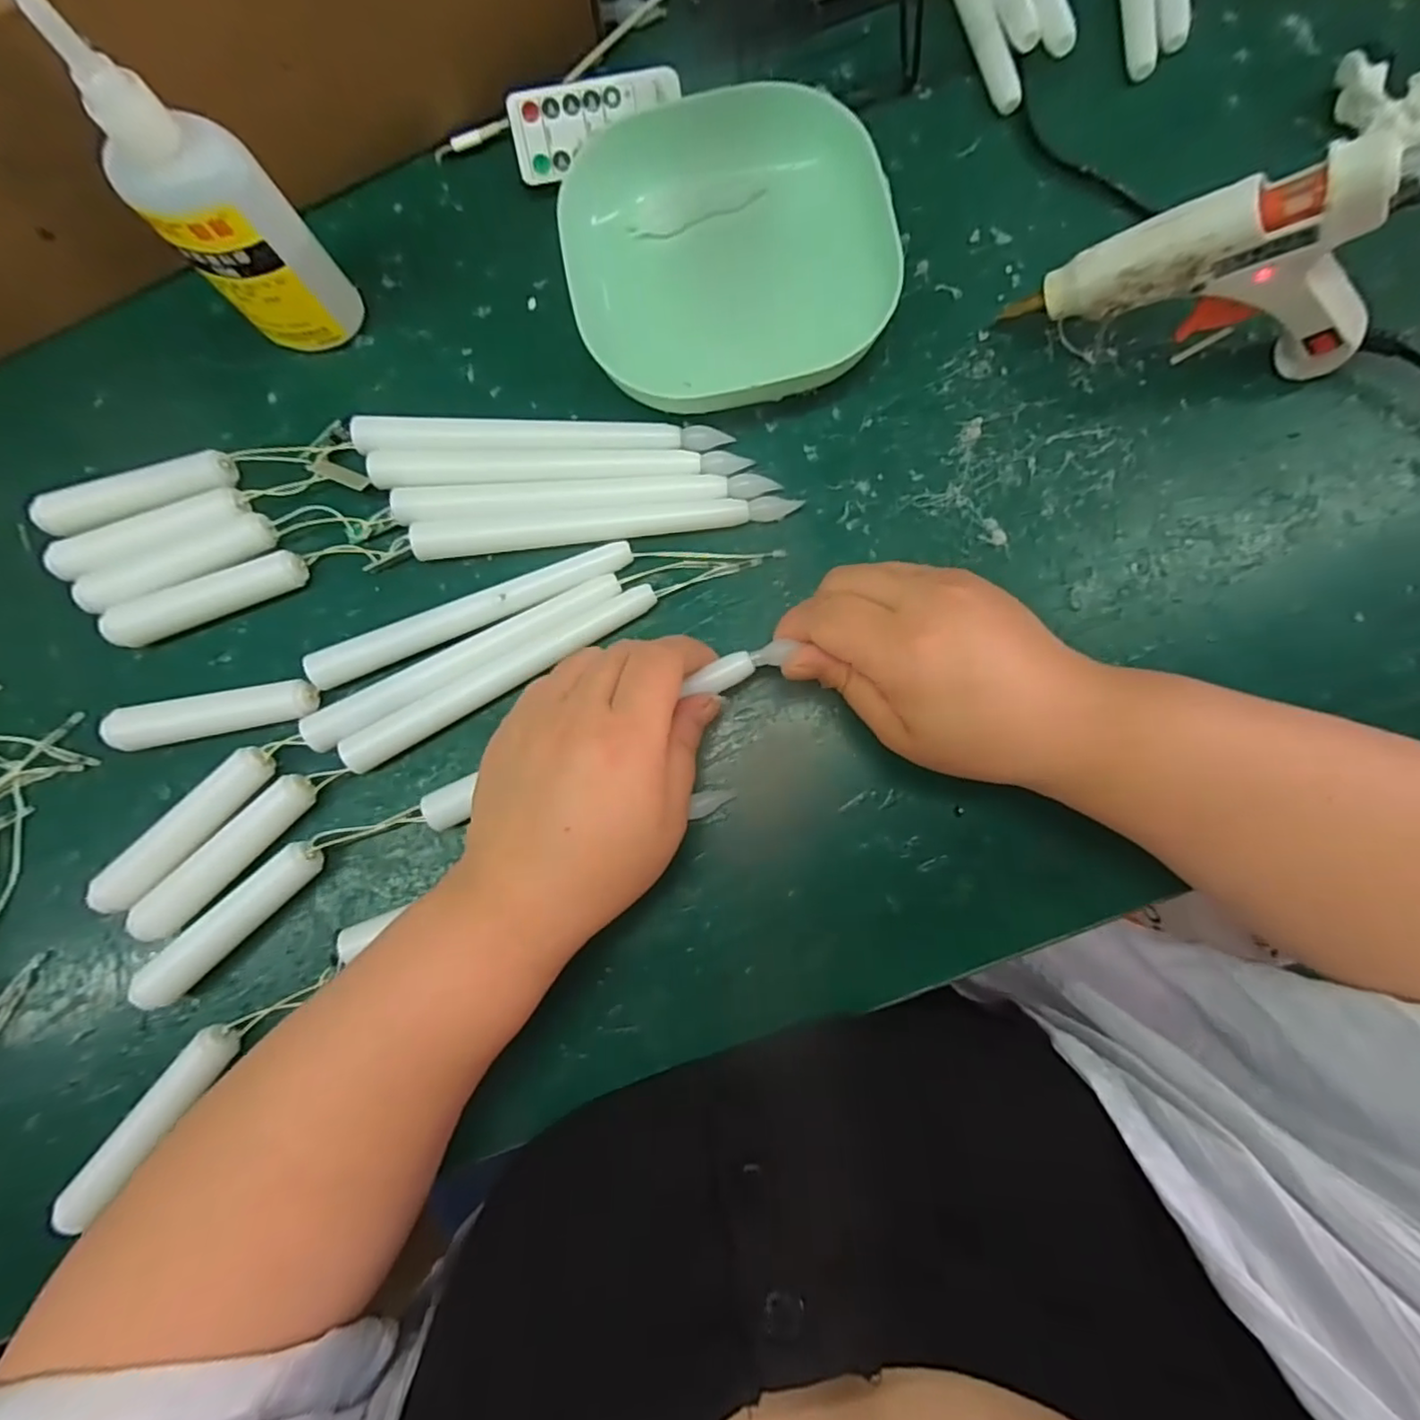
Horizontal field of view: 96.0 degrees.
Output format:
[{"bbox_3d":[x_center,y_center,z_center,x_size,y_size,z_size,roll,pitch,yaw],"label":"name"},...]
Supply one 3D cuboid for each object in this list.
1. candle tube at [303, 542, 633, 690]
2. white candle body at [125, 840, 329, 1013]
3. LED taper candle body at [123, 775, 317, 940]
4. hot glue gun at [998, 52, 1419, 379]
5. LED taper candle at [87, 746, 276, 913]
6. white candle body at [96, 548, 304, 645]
[{"bbox_3d":[-0.108,-0.045,0.290,0.151,0.014,0.014,-23,83,1],"label":"candle tube"},{"bbox_3d":[-0.209,0.092,0.280,0.092,0.017,0.017,-43,83,-2],"label":"white candle body"},{"bbox_3d":[-0.213,0.063,0.283,0.018,0.016,0.094,44,88,7],"label":"LED taper candle body"},{"bbox_3d":[0.203,-0.175,0.242,0.133,0.111,0.026,9,84,4],"label":"hot glue gun"},{"bbox_3d":[-0.232,0.054,0.285,0.095,0.017,0.017,-43,83,-2],"label":"LED taper candle"},{"bbox_3d":[-0.235,-0.052,0.300,0.091,0.017,0.016,-21,83,1],"label":"white candle body"}]

